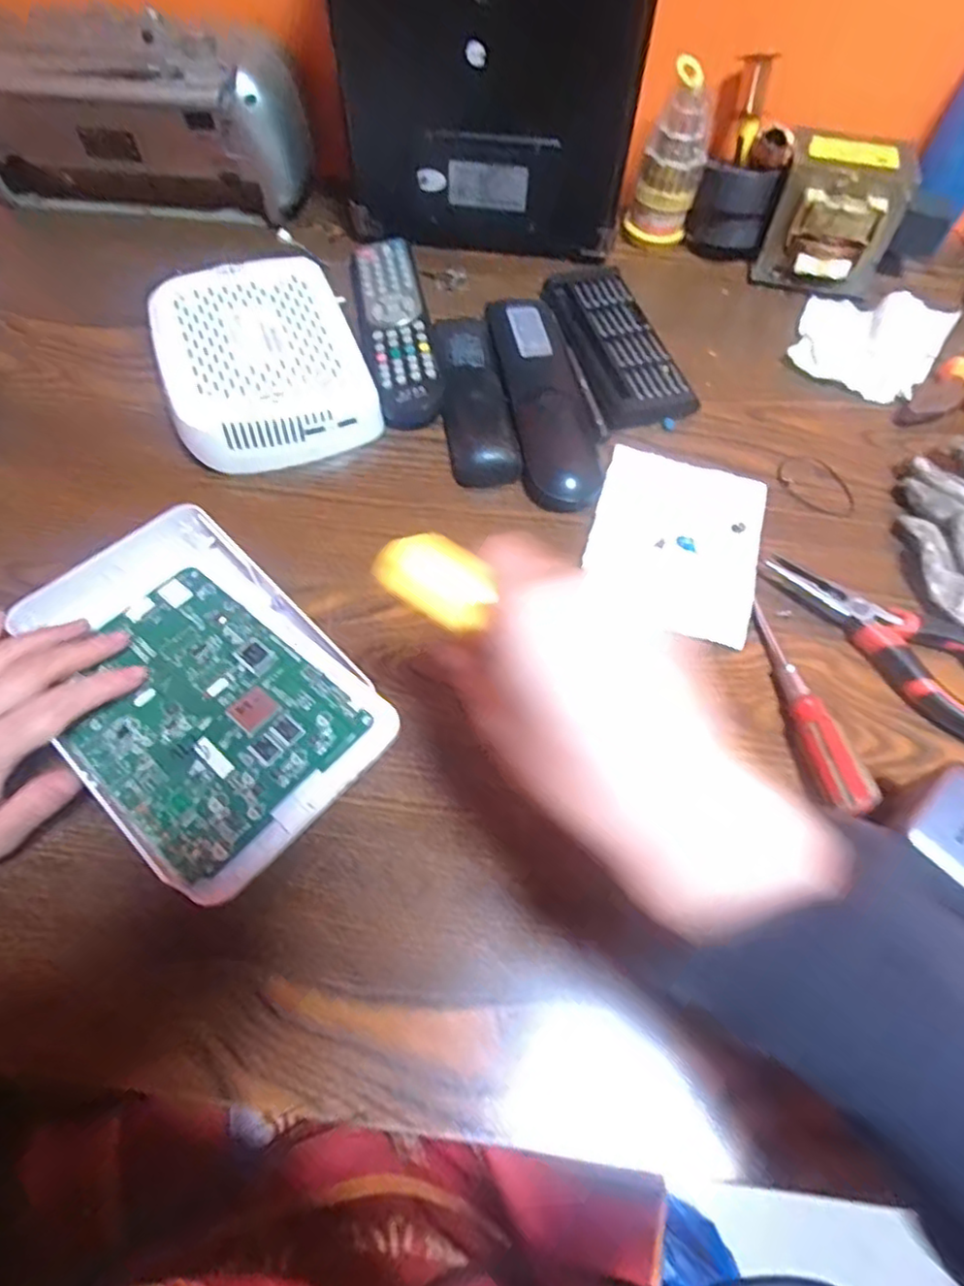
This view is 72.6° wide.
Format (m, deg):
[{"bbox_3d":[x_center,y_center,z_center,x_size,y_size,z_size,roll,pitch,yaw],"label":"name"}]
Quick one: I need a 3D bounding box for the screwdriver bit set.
[{"bbox_3d":[0.094,-0.220,0.479,0.071,0.017,0.156,-17,63,-10],"label":"screwdriver bit set"}]

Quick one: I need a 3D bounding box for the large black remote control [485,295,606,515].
[{"bbox_3d":[0.043,-0.168,0.449,0.054,0.030,0.177,-9,62,-6],"label":"large black remote control"}]

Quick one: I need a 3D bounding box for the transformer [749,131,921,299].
[{"bbox_3d":[0.262,-0.320,0.495,0.098,0.080,0.074,16,62,7],"label":"transformer"}]

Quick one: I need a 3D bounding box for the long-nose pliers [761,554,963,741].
[{"bbox_3d":[0.238,-0.003,0.374,0.050,0.013,0.157,-35,68,-18],"label":"long-nose pliers"}]

